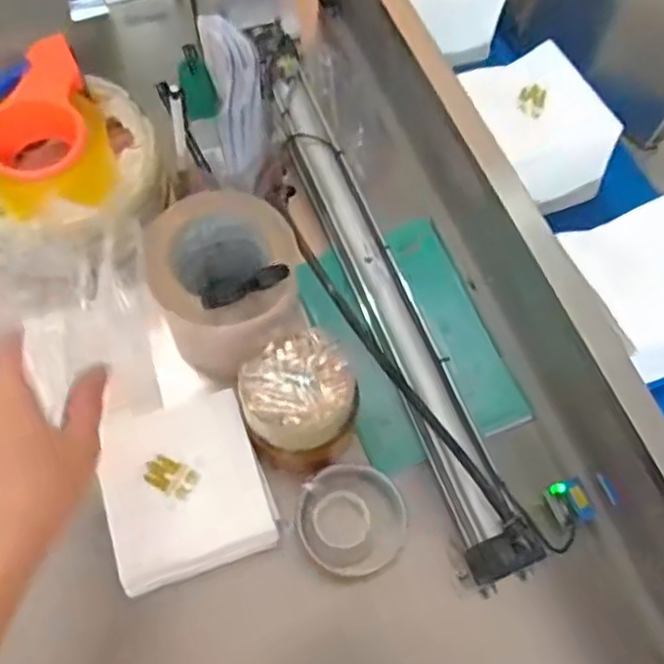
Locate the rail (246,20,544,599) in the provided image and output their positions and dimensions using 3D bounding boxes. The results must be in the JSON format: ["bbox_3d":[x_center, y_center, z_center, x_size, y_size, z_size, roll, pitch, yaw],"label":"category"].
[{"bbox_3d":[0.022,-0.060,0.602,0.072,0.061,0.561,-19,67,-10],"label":"rail"}]

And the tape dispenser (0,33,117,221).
[{"bbox_3d":[-0.245,-0.164,0.578,0.107,0.055,0.142,-19,67,-10],"label":"tape dispenser"}]

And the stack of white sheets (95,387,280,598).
[{"bbox_3d":[-0.111,0.118,0.522,0.115,0.021,0.123,-17,78,-9],"label":"stack of white sheets"}]

